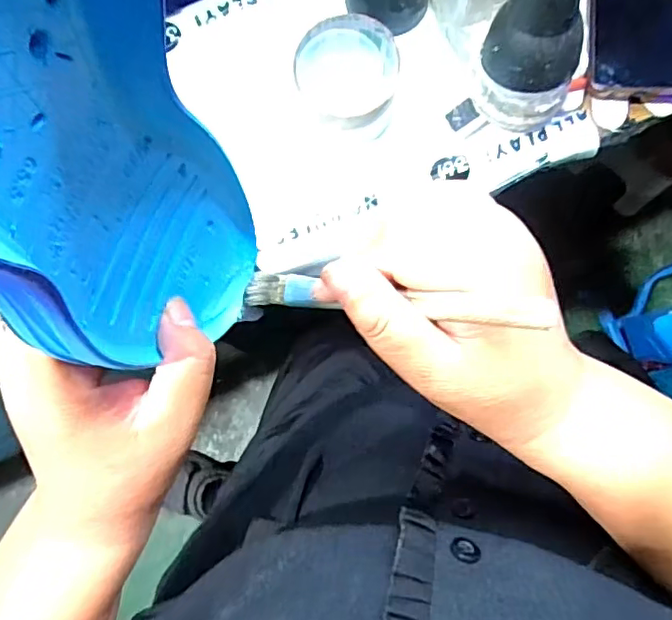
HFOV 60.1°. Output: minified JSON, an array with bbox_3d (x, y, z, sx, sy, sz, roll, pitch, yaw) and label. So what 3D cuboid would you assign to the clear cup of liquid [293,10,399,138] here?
[{"bbox_3d":[0.014,-0.185,0.466,0.074,0.052,0.087,-28,83,-4],"label":"clear cup of liquid"}]

